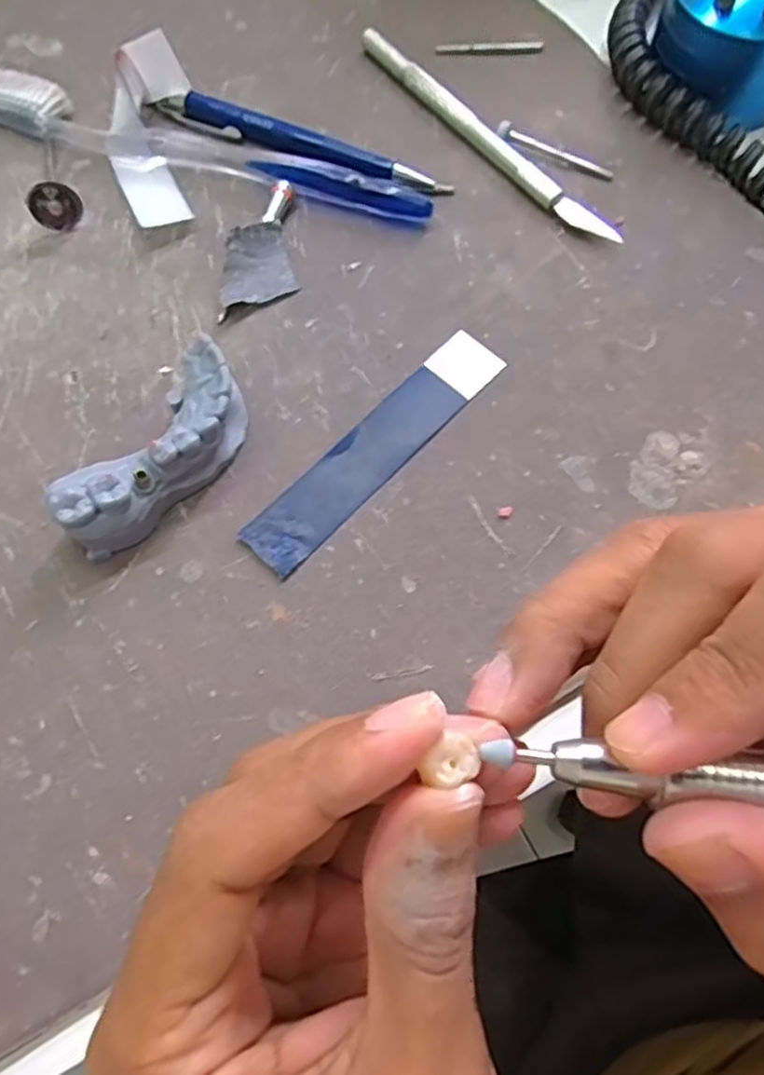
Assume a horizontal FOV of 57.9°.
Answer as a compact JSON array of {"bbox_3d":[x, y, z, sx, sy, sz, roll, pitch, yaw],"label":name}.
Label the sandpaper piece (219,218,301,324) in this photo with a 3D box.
[{"bbox_3d":[-0.046,-0.095,0.243,0.029,0.011,0.028,-19,70,-6],"label":"sandpaper piece"}]

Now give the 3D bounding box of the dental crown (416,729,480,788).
[{"bbox_3d":[0.012,0.038,0.117,0.008,0.005,0.009,40,75,15],"label":"dental crown"}]

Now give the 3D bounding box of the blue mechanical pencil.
[{"bbox_3d":[-0.033,-0.150,0.264,0.123,0.009,0.010,23,72,10],"label":"blue mechanical pencil"}]

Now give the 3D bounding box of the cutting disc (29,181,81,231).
[{"bbox_3d":[-0.118,-0.120,0.250,0.017,0.017,0.006,-14,70,-4],"label":"cutting disc"}]

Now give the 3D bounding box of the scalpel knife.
[{"bbox_3d":[0.038,-0.154,0.265,0.009,0.008,0.136,-36,73,-11],"label":"scalpel knife"}]

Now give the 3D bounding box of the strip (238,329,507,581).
[{"bbox_3d":[-0.001,-0.030,0.221,0.022,0.004,0.102,41,76,15],"label":"strip"}]

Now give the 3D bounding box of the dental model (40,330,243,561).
[{"bbox_3d":[-0.067,-0.025,0.209,0.025,0.024,0.069,34,74,13],"label":"dental model"}]

